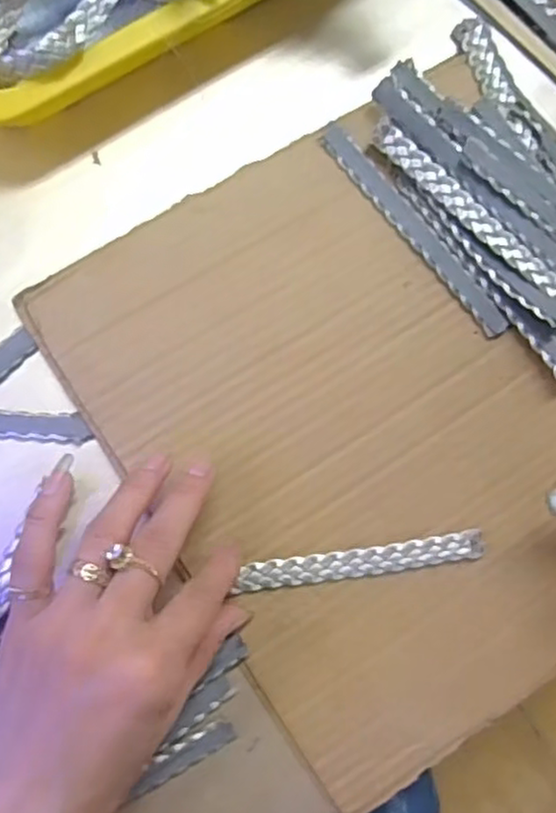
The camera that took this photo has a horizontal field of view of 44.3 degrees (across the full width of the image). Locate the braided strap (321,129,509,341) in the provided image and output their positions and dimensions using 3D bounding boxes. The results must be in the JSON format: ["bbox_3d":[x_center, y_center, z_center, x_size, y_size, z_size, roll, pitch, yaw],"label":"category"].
[{"bbox_3d":[0.068,-0.088,0.342,0.012,0.004,0.132,-39,88,-4],"label":"braided strap"}]

